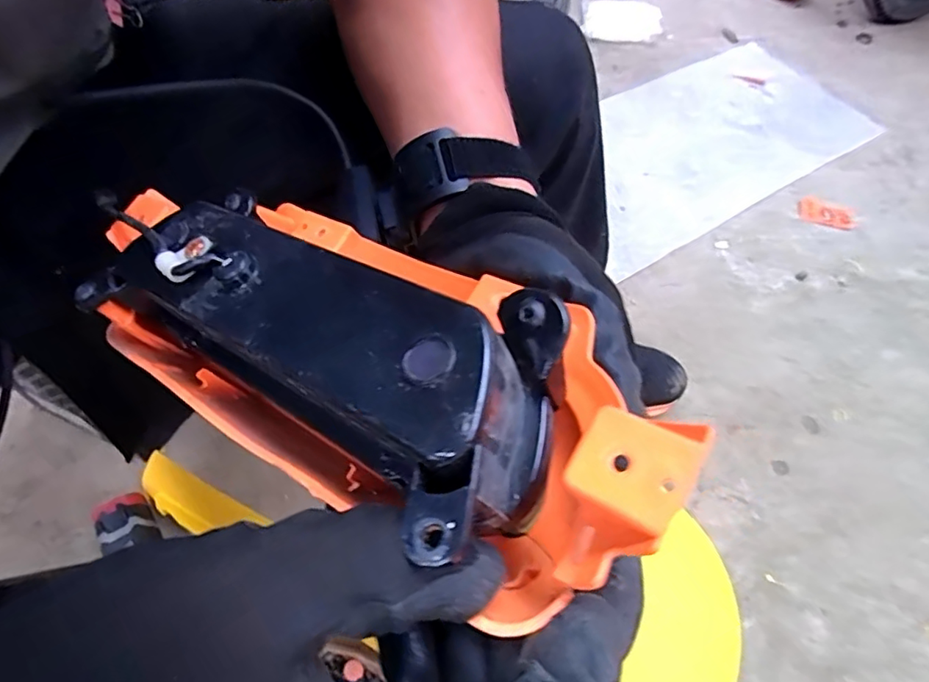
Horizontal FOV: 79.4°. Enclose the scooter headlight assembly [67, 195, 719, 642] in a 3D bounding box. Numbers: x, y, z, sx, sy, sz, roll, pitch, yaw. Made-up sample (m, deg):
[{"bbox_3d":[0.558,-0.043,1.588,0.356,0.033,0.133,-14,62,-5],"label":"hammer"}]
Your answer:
[{"bbox_3d":[-0.046,0.004,0.180,0.218,0.070,0.074,26,59,17],"label":"scooter headlight assembly"}]

